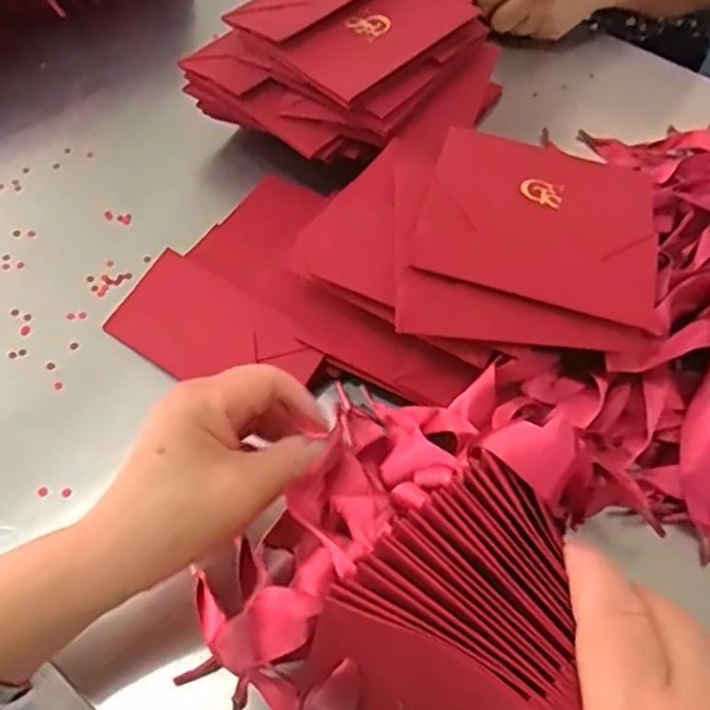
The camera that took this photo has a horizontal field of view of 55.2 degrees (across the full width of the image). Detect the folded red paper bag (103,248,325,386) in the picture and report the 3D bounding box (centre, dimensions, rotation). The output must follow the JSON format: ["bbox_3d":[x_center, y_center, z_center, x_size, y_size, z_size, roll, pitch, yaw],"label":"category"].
[{"bbox_3d":[-0.092,-0.011,0.438,0.139,0.007,0.069,32,72,20],"label":"folded red paper bag"}]

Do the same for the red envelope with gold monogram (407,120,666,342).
[{"bbox_3d":[0.117,-0.088,0.423,0.139,0.018,0.144,14,51,3],"label":"red envelope with gold monogram"}]

